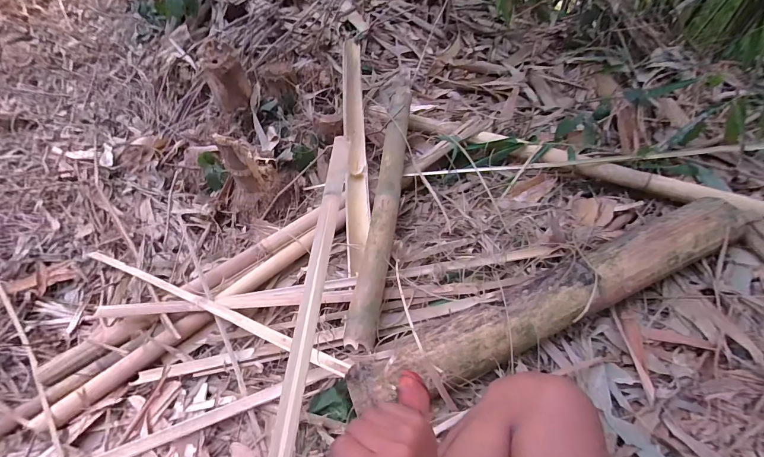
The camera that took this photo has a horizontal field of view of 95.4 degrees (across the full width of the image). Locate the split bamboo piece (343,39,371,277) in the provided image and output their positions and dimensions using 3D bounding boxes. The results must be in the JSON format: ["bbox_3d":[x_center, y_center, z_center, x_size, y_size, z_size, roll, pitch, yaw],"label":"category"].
[{"bbox_3d":[-0.077,-0.261,1.022,0.064,0.033,0.809,-3,68,0],"label":"split bamboo piece"}]

